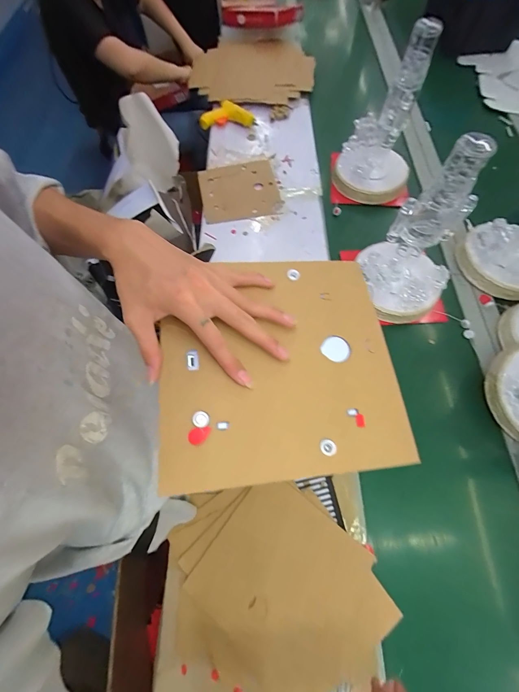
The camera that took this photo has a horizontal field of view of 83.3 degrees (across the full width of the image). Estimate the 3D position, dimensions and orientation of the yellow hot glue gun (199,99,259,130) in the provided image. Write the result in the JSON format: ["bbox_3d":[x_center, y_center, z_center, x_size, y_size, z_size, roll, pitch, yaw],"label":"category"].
[{"bbox_3d":[-0.107,-0.805,1.016,0.195,0.032,0.111,-1,65,2],"label":"yellow hot glue gun"}]

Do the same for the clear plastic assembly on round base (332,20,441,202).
[{"bbox_3d":[0.322,-0.572,0.730,0.192,0.297,0.205,20,68,11],"label":"clear plastic assembly on round base"}]

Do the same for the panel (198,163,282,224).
[{"bbox_3d":[-0.060,-0.462,0.864,0.222,0.012,0.234,-9,65,-2],"label":"panel"}]

